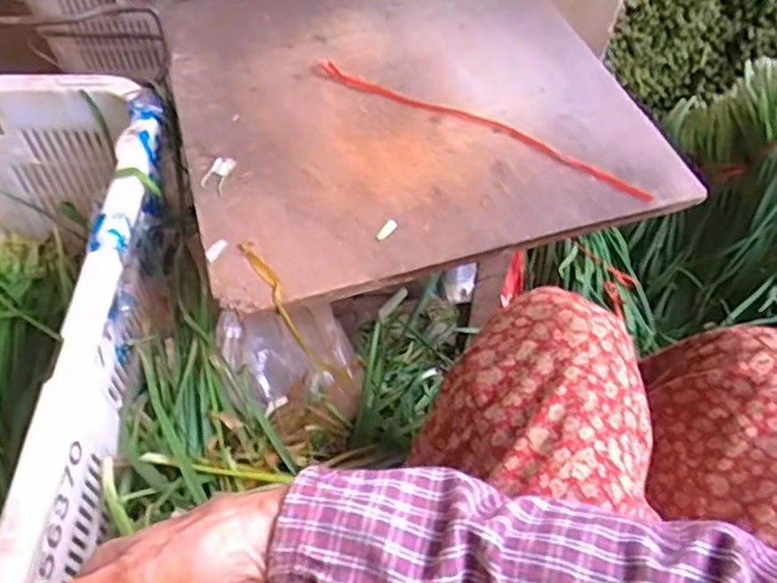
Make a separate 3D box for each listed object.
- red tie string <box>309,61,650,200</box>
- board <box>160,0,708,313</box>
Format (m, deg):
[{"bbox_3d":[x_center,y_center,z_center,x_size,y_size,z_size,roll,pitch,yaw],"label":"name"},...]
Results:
[{"bbox_3d":[0.082,-0.158,0.574,0.334,0.009,0.023,26,56,16],"label":"red tie string"},{"bbox_3d":[0.011,-0.195,0.600,0.415,0.017,0.408,-13,58,-10],"label":"board"}]

